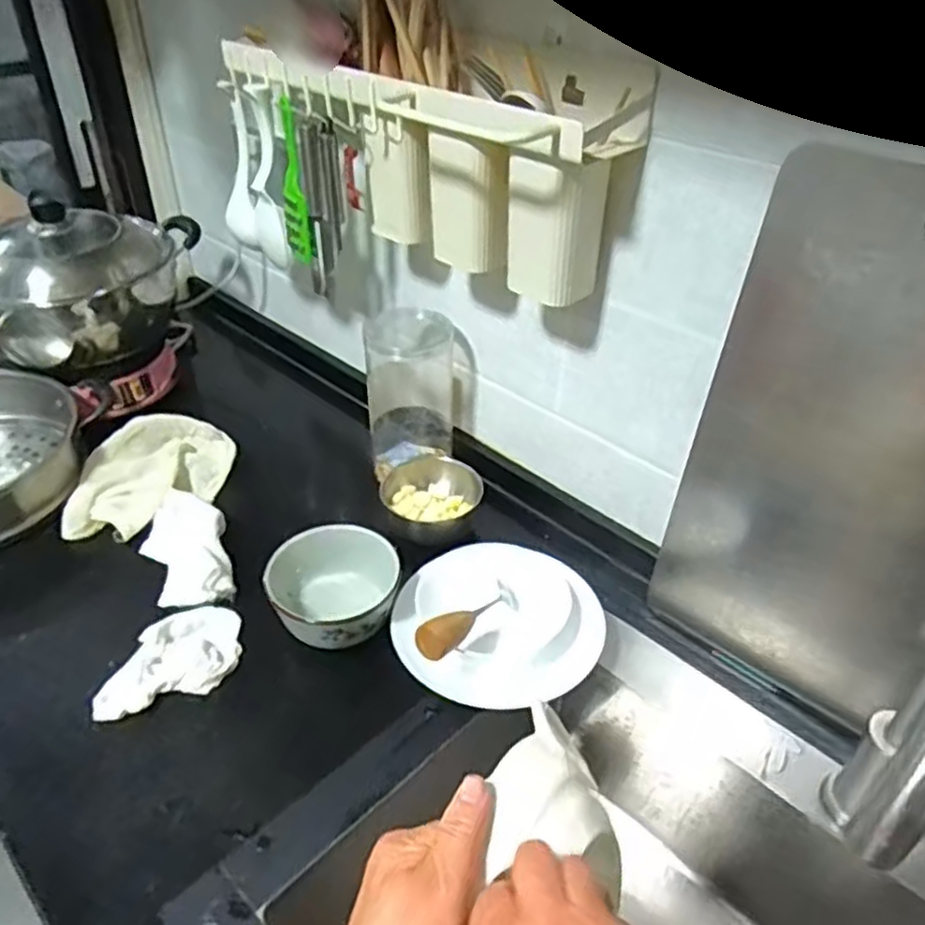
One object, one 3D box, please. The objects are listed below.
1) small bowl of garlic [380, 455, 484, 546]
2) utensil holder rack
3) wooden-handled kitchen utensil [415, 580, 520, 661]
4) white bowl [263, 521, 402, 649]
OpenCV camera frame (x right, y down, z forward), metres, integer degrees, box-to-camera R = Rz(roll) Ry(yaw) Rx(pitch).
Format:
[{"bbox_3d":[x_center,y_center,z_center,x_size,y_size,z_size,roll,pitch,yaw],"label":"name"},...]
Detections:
[{"bbox_3d":[-0.038,0.039,0.810,0.099,0.059,0.088,23,42,25],"label":"small bowl of garlic"},{"bbox_3d":[-0.041,-0.301,0.708,0.121,0.179,0.431,-29,47,-34],"label":"utensil holder rack"},{"bbox_3d":[0.007,0.140,0.663,0.031,0.026,0.131,24,21,27],"label":"wooden-handled kitchen utensil"},{"bbox_3d":[-0.125,0.129,0.709,0.116,0.082,0.116,1,37,-1],"label":"white bowl"}]

